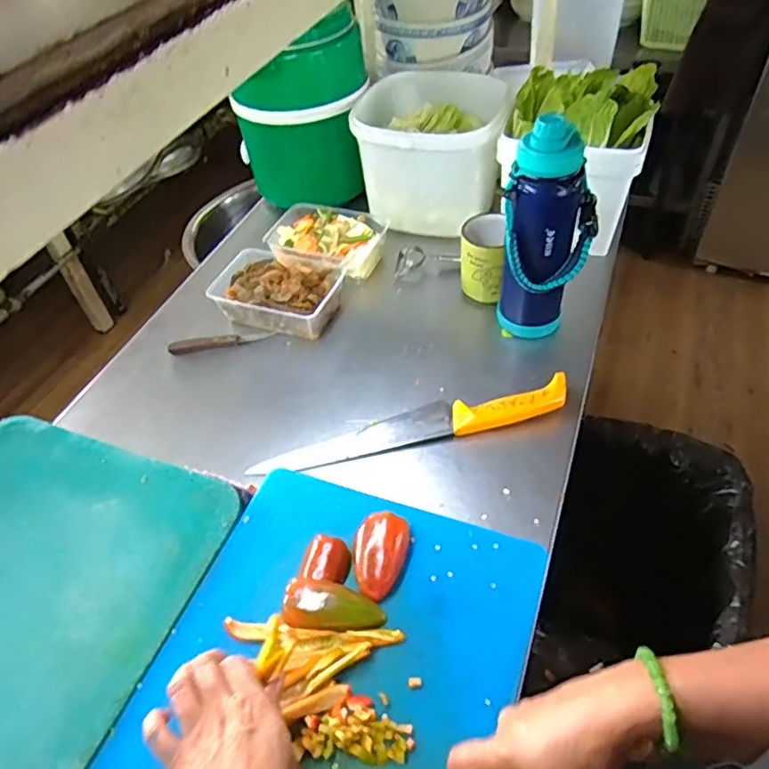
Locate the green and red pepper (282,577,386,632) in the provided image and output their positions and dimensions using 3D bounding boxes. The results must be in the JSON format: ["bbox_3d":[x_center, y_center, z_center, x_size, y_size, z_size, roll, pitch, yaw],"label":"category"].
[{"bbox_3d":[-0.045,0.200,0.533,0.088,0.019,0.043,2,49,8],"label":"green and red pepper"}]

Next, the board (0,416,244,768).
[{"bbox_3d":[-0.370,0.214,0.563,0.340,0.018,0.381,14,52,17],"label":"board"}]

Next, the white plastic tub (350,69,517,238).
[{"bbox_3d":[0.079,-0.361,0.930,0.203,0.171,0.206,5,50,10],"label":"white plastic tub"}]

